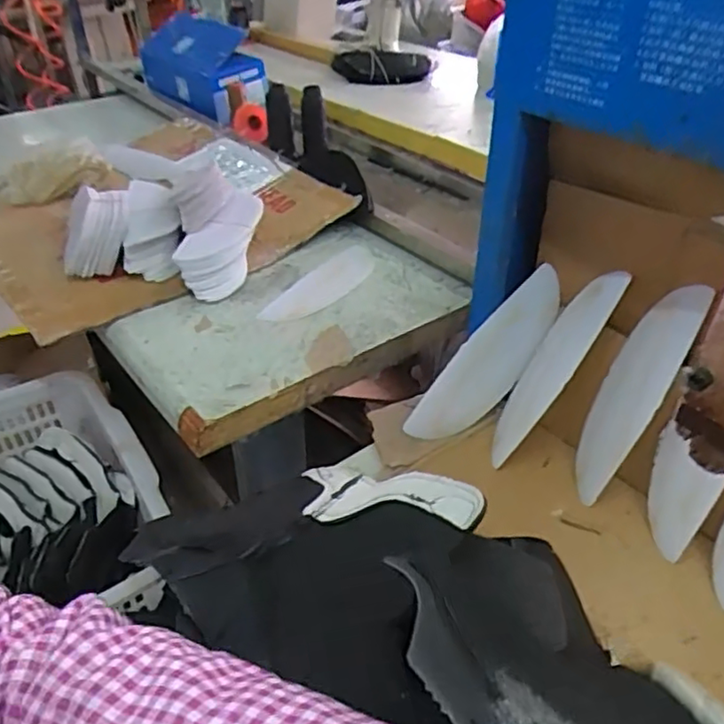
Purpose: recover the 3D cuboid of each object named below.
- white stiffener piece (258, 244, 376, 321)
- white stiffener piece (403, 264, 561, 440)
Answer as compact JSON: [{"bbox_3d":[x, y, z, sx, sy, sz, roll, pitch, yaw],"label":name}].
[{"bbox_3d":[-0.046,-0.099,0.847,0.073,0.011,0.201,24,52,33],"label":"white stiffener piece"},{"bbox_3d":[0.133,0.000,0.679,0.072,0.212,0.010,31,15,-16],"label":"white stiffener piece"}]

